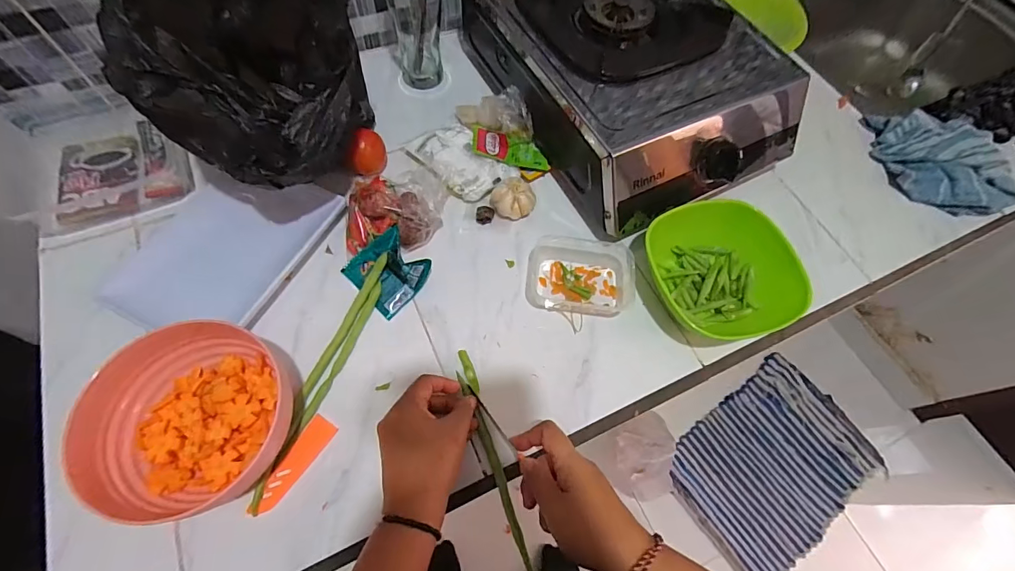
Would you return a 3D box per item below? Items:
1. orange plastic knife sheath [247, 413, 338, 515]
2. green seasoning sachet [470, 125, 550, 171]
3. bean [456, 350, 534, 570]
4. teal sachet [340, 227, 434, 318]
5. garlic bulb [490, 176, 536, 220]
[{"bbox_3d":[-0.191,0.158,0.382,0.025,0.006,0.087,31,66,11],"label":"orange plastic knife sheath"},{"bbox_3d":[0.003,-0.171,0.533,0.102,0.013,0.052,14,64,3],"label":"green seasoning sachet"},{"bbox_3d":[-0.014,0.155,0.392,0.016,0.010,0.201,-16,66,-11],"label":"bean"},{"bbox_3d":[-0.128,-0.017,0.457,0.077,0.030,0.068,42,69,16],"label":"teal sachet"},{"bbox_3d":[0.007,-0.101,0.503,0.046,0.031,0.041,-25,68,-15],"label":"garlic bulb"}]

